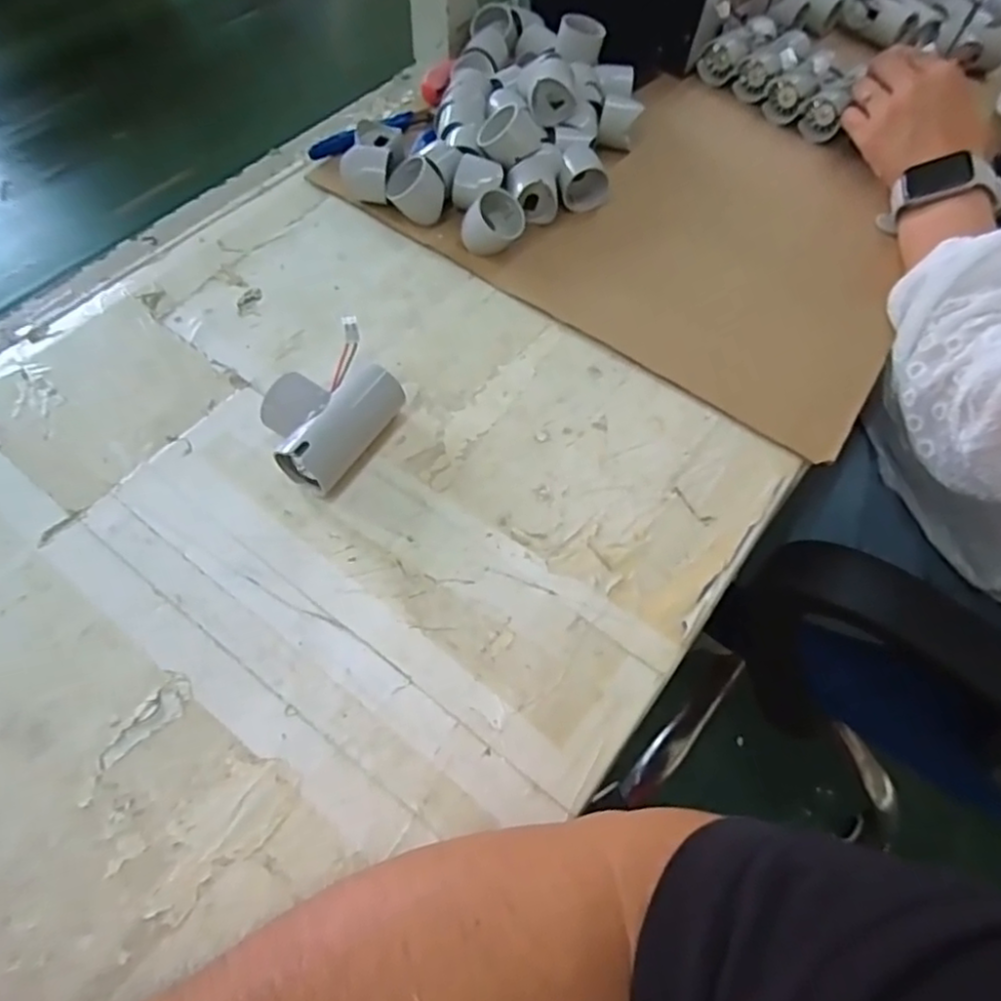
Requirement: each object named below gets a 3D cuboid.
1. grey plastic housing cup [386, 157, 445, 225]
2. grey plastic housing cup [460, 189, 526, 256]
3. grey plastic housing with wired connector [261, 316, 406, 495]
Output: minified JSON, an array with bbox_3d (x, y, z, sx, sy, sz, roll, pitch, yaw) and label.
[{"bbox_3d":[-0.058,-0.212,0.464,0.037,0.036,0.037,2,60,-3],"label":"grey plastic housing cup"},{"bbox_3d":[-0.006,-0.180,0.443,0.034,0.034,0.029,52,47,-13],"label":"grey plastic housing cup"},{"bbox_3d":[-0.093,-0.051,0.378,0.061,0.035,0.087,31,63,12],"label":"grey plastic housing with wired connector"}]

